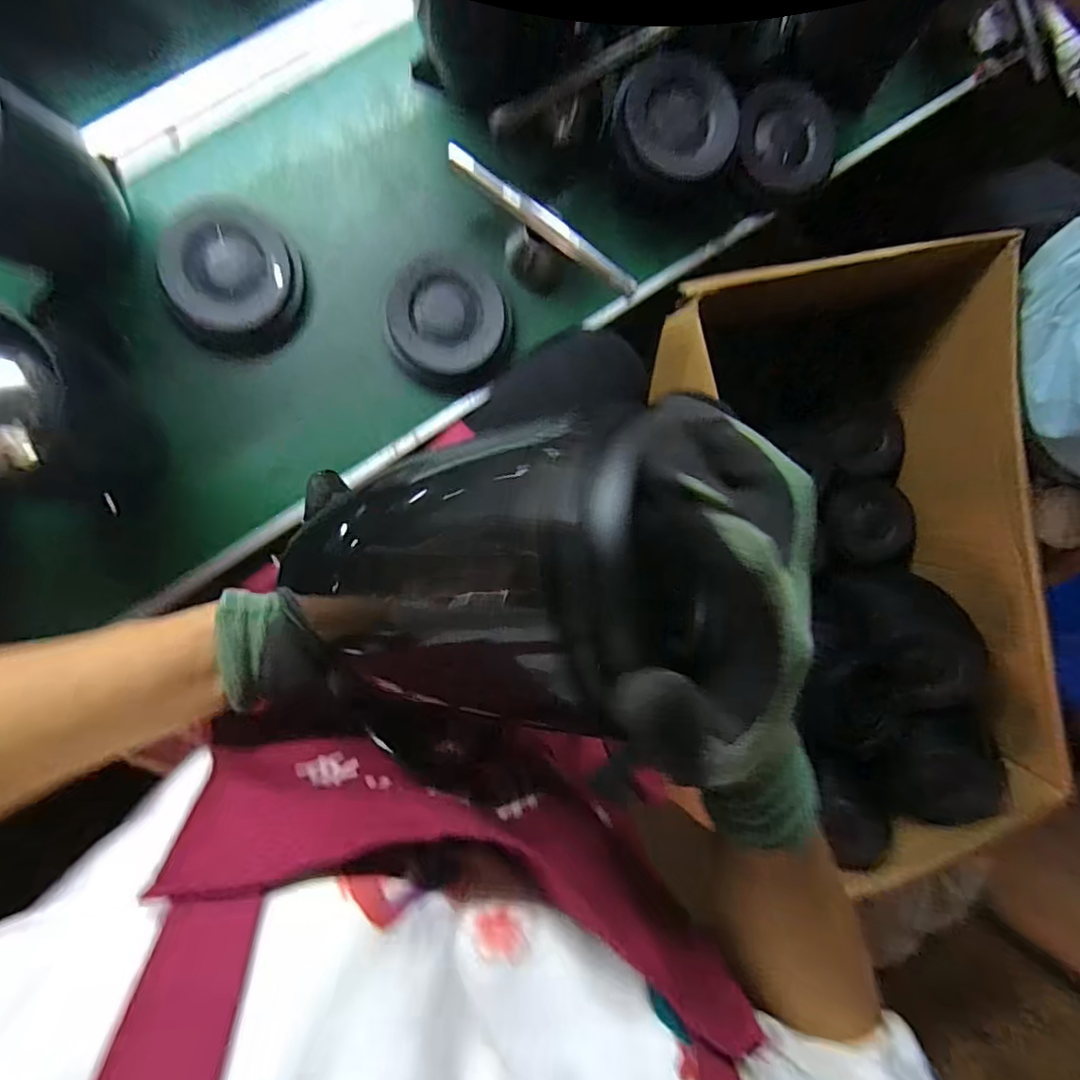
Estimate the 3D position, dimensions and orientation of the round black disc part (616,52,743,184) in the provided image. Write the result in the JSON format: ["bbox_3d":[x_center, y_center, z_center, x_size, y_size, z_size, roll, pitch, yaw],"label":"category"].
[{"bbox_3d":[0.127,-0.390,0.514,0.111,0.019,0.096,12,91,-9],"label":"round black disc part"}]

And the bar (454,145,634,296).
[{"bbox_3d":[0.005,-0.284,0.500,0.197,0.011,0.019,35,87,-9],"label":"bar"}]

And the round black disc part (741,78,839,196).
[{"bbox_3d":[0.251,-0.409,0.569,0.098,0.028,0.090,0,93,-9],"label":"round black disc part"}]

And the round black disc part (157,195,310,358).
[{"bbox_3d":[-0.275,-0.236,0.504,0.115,0.025,0.129,3,93,-9],"label":"round black disc part"}]

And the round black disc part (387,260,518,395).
[{"bbox_3d":[-0.086,-0.204,0.535,0.116,0.026,0.108,0,93,-9],"label":"round black disc part"}]

